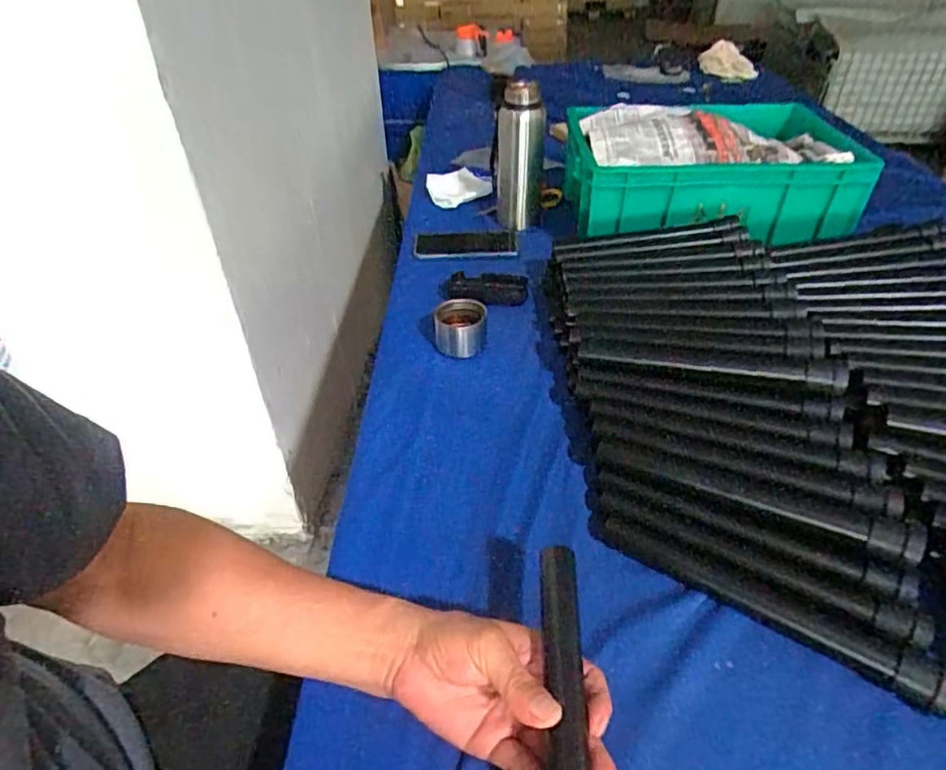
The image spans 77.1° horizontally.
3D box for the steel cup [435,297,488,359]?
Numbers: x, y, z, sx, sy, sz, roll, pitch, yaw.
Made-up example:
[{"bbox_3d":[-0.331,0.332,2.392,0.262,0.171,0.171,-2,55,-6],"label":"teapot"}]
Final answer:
[{"bbox_3d":[-0.015,-0.068,0.715,0.064,0.043,0.062,-2,40,0],"label":"steel cup"}]

